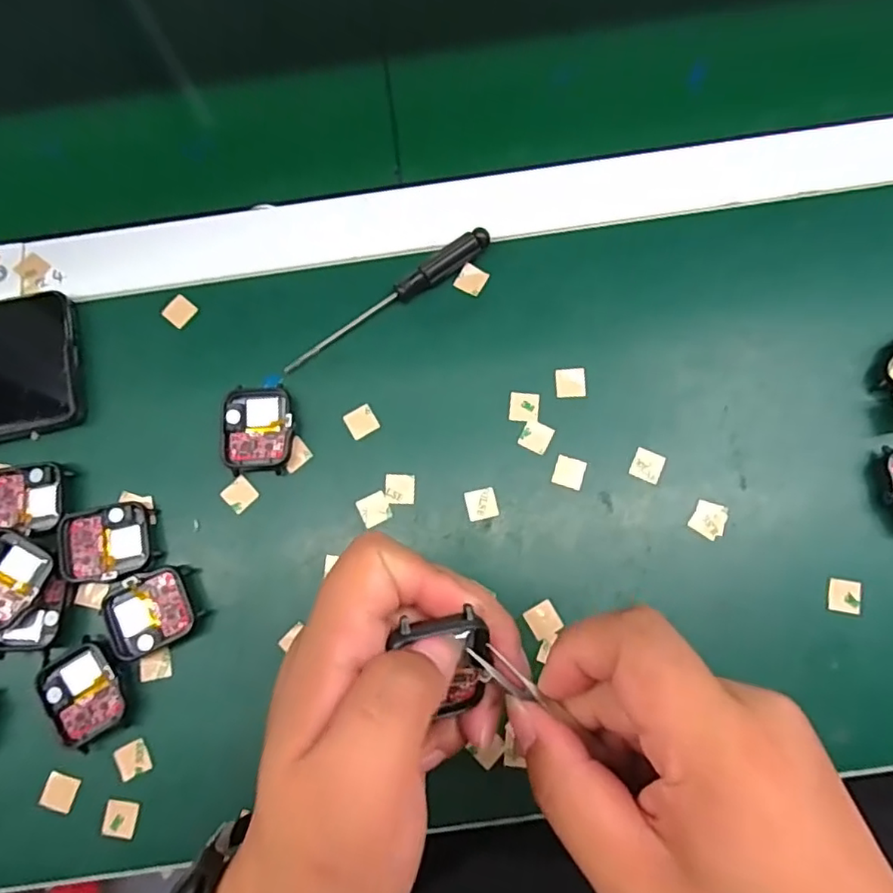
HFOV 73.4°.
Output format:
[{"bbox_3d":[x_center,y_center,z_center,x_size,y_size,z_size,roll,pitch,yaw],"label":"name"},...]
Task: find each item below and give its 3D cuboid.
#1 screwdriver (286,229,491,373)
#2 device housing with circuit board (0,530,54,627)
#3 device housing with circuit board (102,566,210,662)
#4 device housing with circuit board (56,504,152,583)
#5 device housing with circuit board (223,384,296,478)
[{"bbox_3d":[-0.032,-0.080,0.329,0.131,0.014,0.010,-33,79,-6],"label":"screwdriver"},{"bbox_3d":[-0.221,0.066,0.299,0.036,0.010,0.041,37,76,-7],"label":"device housing with circuit board"},{"bbox_3d":[-0.148,0.083,0.303,0.047,0.012,0.036,-26,78,-4],"label":"device housing with circuit board"},{"bbox_3d":[-0.174,0.049,0.308,0.042,0.010,0.037,-11,79,-13],"label":"device housing with circuit board"},{"bbox_3d":[-0.100,-0.009,0.318,0.036,0.014,0.044,1,77,2],"label":"device housing with circuit board"}]

